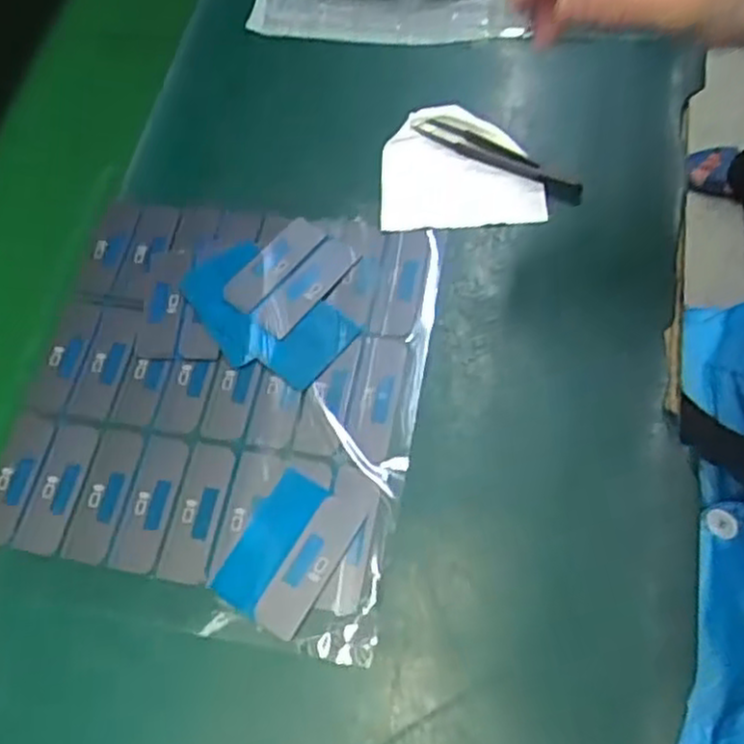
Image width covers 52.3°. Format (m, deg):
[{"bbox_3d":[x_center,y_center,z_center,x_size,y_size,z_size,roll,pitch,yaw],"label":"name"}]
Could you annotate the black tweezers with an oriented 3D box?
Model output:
[{"bbox_3d":[0.075,-0.130,0.459,0.110,0.017,0.013,25,70,19],"label":"black tweezers"}]

